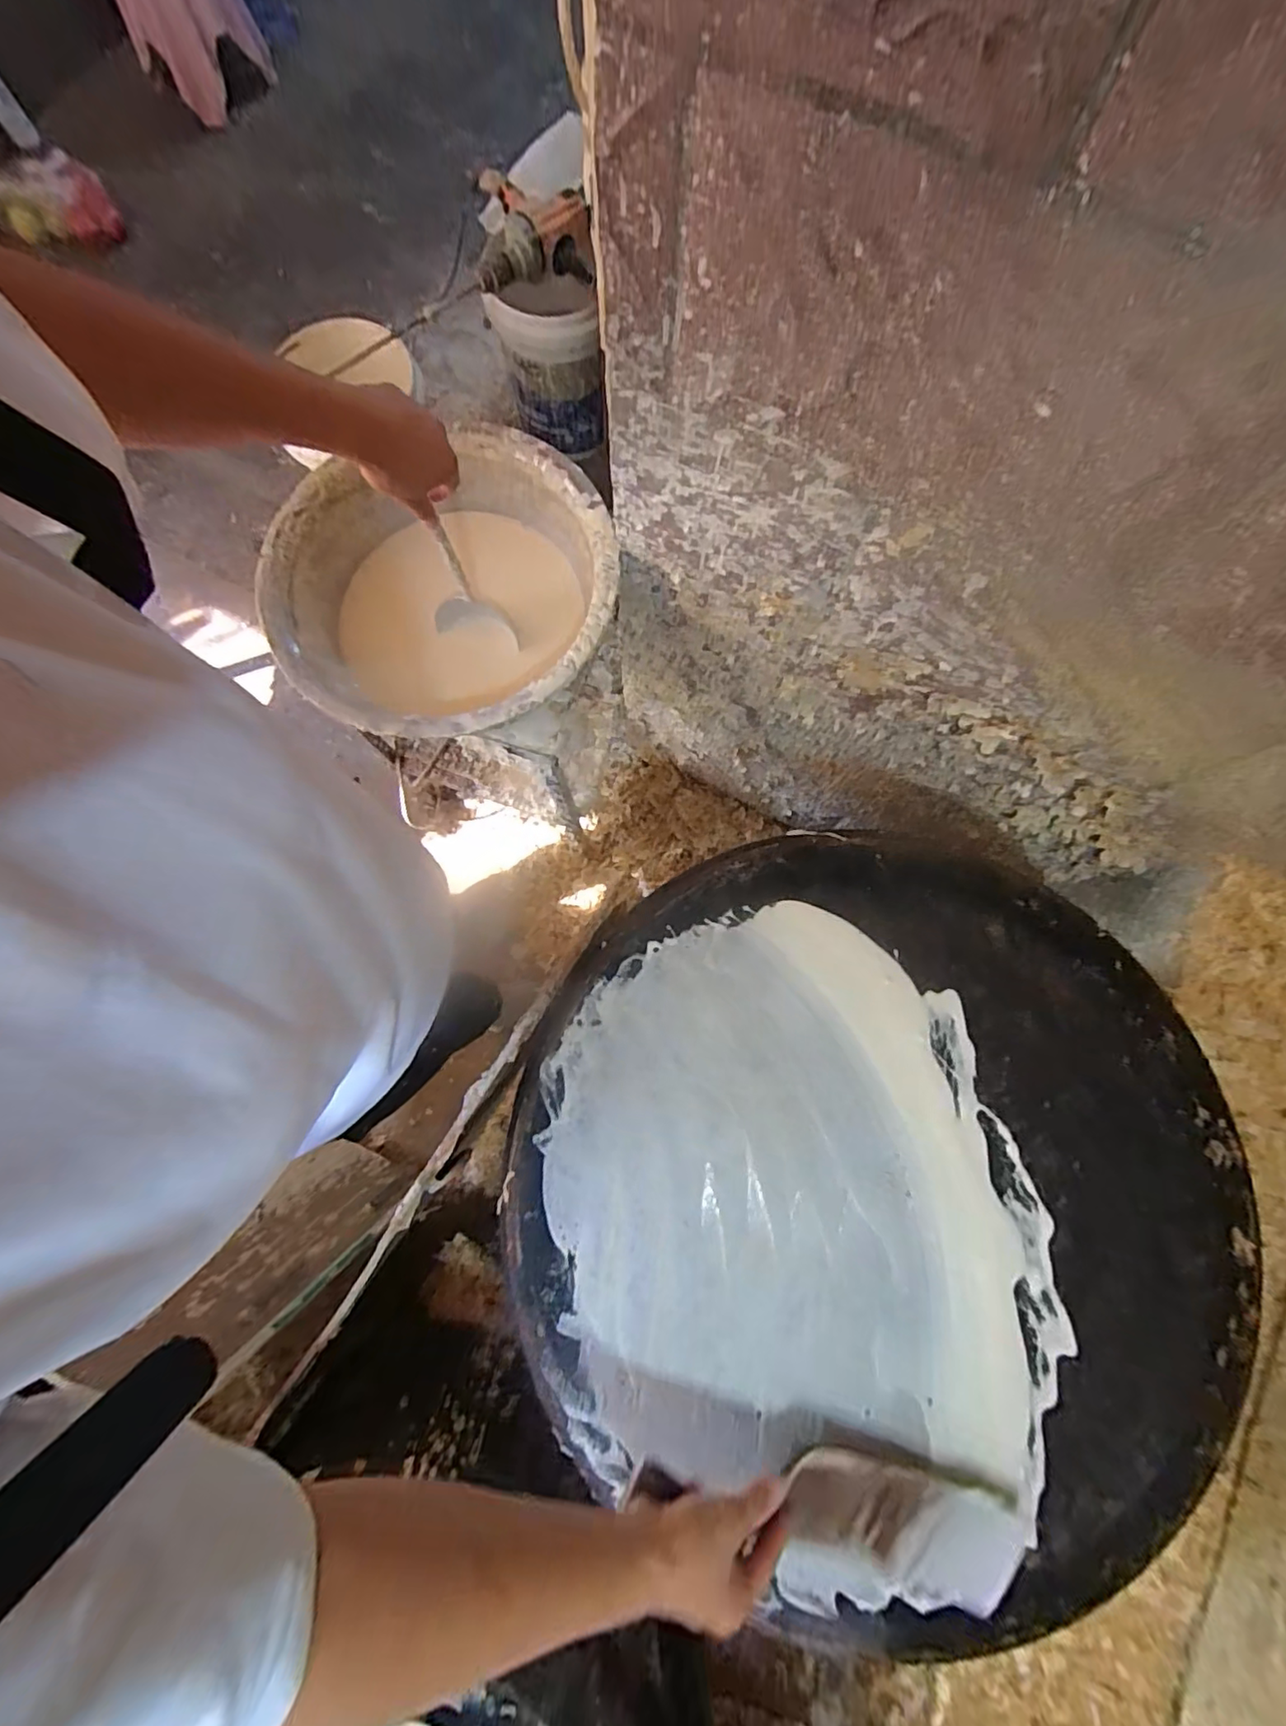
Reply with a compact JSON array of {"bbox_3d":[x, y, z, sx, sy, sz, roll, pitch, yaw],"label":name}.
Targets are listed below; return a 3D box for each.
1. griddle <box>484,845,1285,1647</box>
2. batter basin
[{"bbox_3d":[0.202,0.270,0.498,0.606,0.035,0.573,0,79,0],"label":"griddle"},{"bbox_3d":[-0.243,-0.332,0.754,0.409,0.130,0.390,0,79,0],"label":"batter basin"}]

